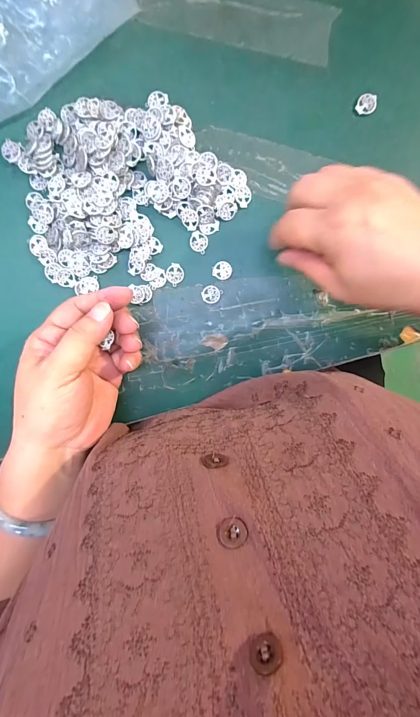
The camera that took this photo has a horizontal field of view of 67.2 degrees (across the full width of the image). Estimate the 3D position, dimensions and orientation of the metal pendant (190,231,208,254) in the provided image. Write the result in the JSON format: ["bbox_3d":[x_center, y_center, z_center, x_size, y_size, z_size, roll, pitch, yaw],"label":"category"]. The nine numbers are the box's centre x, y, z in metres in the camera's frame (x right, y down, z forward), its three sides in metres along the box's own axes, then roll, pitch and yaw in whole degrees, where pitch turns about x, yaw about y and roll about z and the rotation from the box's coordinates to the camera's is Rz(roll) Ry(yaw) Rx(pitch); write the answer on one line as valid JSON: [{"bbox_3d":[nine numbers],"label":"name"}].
[{"bbox_3d":[-0.009,-0.097,0.262,0.015,0.004,0.015,0,96,-1],"label":"metal pendant"}]

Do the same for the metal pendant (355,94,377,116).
[{"bbox_3d":[0.126,-0.204,0.253,0.015,0.004,0.015,0,96,-1],"label":"metal pendant"}]

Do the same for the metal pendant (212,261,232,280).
[{"bbox_3d":[0.010,-0.074,0.265,0.016,0.004,0.015,1,96,-1],"label":"metal pendant"}]

